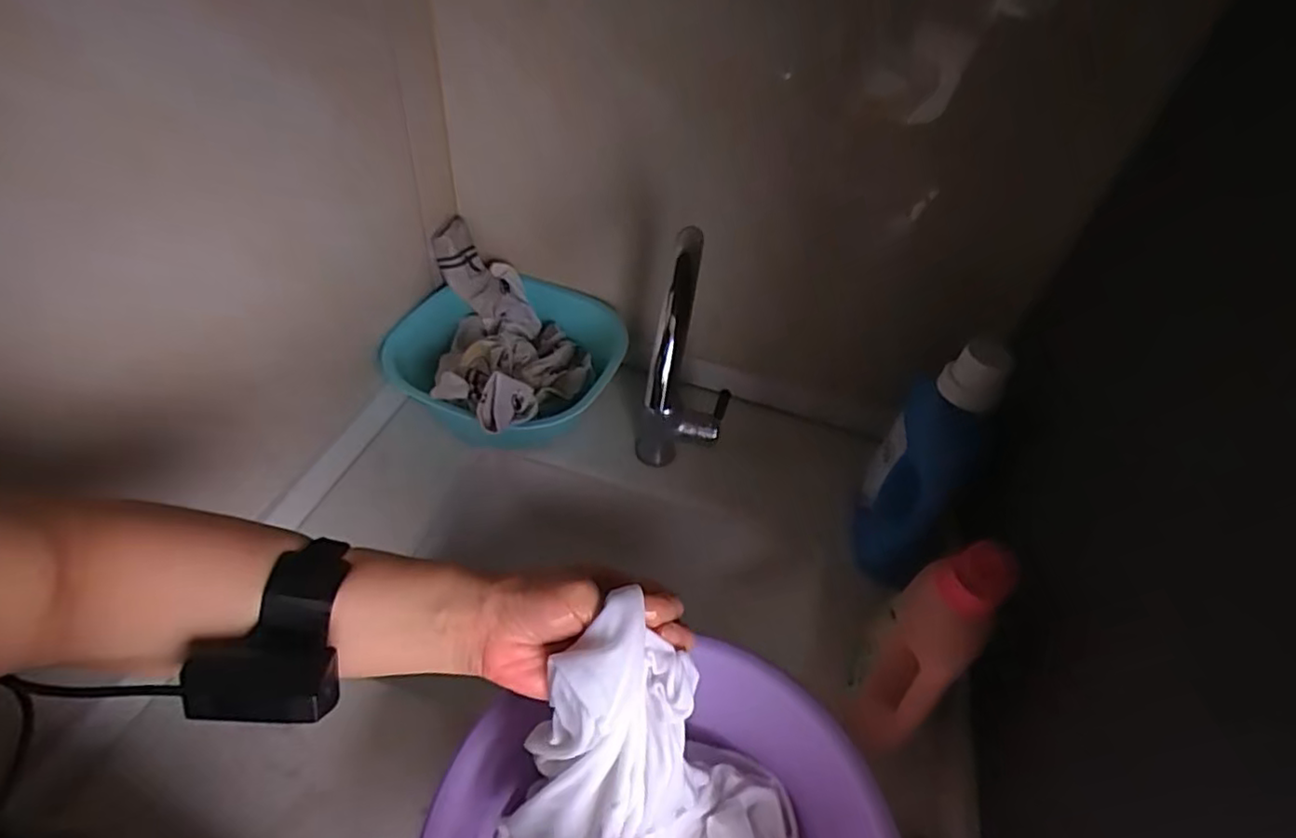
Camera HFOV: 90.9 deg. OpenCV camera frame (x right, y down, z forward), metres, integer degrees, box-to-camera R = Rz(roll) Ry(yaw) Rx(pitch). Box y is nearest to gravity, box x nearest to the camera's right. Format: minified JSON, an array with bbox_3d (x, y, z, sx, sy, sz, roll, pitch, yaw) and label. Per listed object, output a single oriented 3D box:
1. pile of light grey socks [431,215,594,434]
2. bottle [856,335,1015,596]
[{"bbox_3d":[-0.162,-0.103,0.775,0.174,0.122,0.288,-5,47,-12],"label":"pile of light grey socks"},{"bbox_3d":[0.290,0.045,0.678,0.079,0.268,0.078,26,23,18],"label":"bottle"}]

